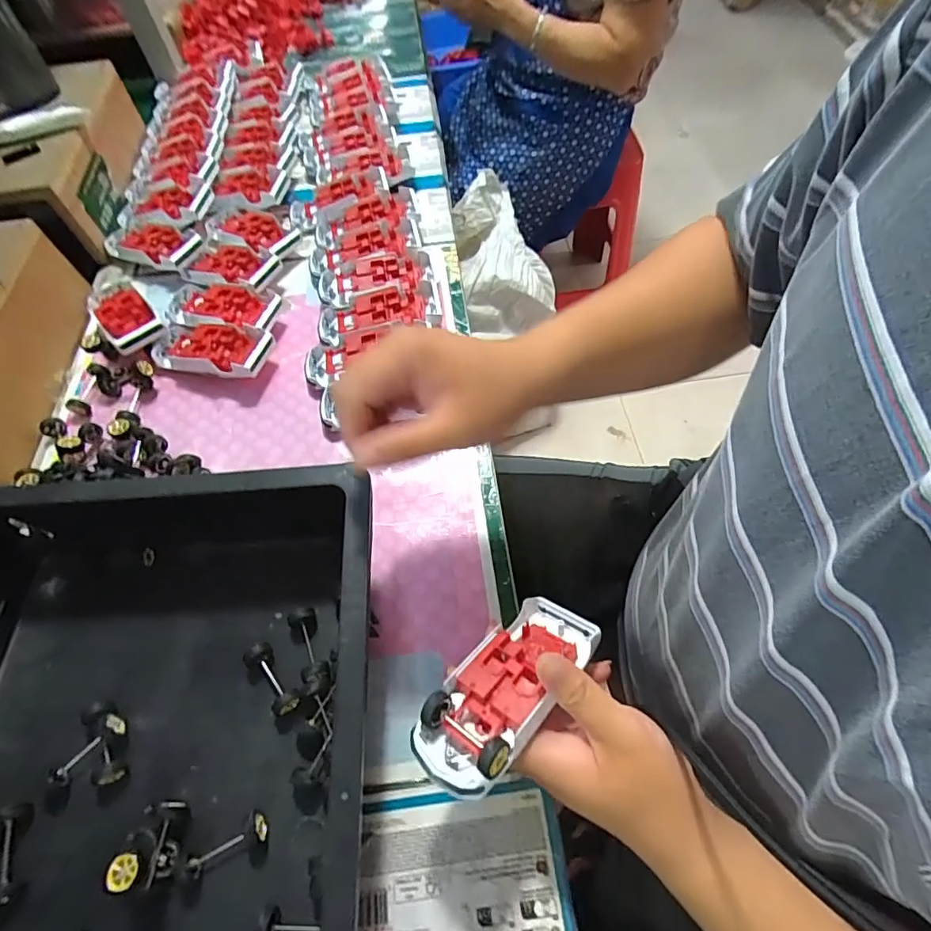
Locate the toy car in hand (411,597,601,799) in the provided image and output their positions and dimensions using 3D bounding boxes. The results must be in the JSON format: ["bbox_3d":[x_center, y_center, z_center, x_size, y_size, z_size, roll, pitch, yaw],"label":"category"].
[{"bbox_3d":[0.028,0.134,0.297,0.056,0.036,0.130,14,38,38],"label":"toy car in hand"}]

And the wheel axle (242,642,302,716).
[{"bbox_3d":[-0.142,0.152,0.357,0.021,0.022,0.062,-41,66,-17],"label":"wheel axle"}]

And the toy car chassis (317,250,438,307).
[{"bbox_3d":[-0.100,-0.209,0.548,0.128,0.028,0.064,-5,61,1],"label":"toy car chassis"}]

